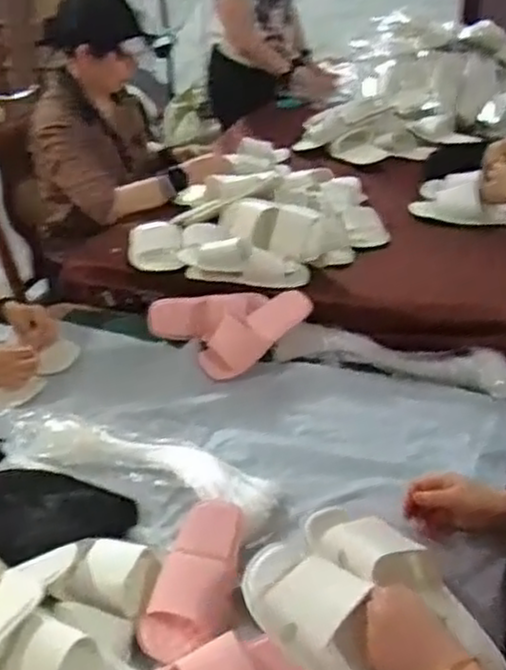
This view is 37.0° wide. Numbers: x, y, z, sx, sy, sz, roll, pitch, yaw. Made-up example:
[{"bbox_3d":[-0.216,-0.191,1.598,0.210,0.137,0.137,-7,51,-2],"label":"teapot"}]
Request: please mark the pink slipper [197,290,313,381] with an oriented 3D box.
[{"bbox_3d":[-0.004,-0.014,1.366,0.227,0.079,0.084,-35,37,-3],"label":"pink slipper"}]

